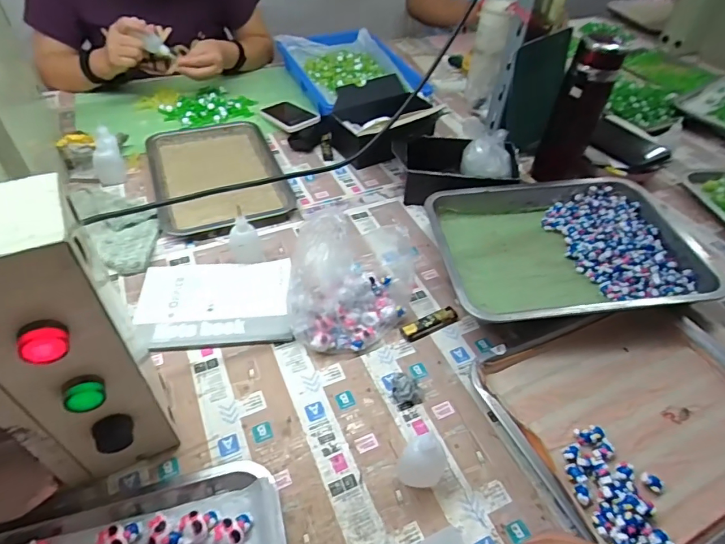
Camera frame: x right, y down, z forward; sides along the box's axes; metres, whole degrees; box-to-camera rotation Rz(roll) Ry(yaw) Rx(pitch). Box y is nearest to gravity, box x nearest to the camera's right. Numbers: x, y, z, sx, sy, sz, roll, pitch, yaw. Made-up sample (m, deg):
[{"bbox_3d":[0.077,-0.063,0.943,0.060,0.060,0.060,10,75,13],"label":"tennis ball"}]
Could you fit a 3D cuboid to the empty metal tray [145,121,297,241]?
[{"bbox_3d":[-0.262,-0.184,0.805,0.209,0.021,0.323,-15,49,-18],"label":"empty metal tray"}]

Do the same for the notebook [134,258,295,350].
[{"bbox_3d":[-0.195,0.036,0.605,0.193,0.015,0.143,-5,47,-8],"label":"notebook"}]

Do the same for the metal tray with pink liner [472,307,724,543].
[{"bbox_3d":[0.311,0.160,0.505,0.290,0.044,0.259,-21,50,-16],"label":"metal tray with pink liner"}]

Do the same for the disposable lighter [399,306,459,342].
[{"bbox_3d":[0.090,0.068,0.596,0.081,0.014,0.024,-19,50,-20],"label":"disposable lighter"}]

